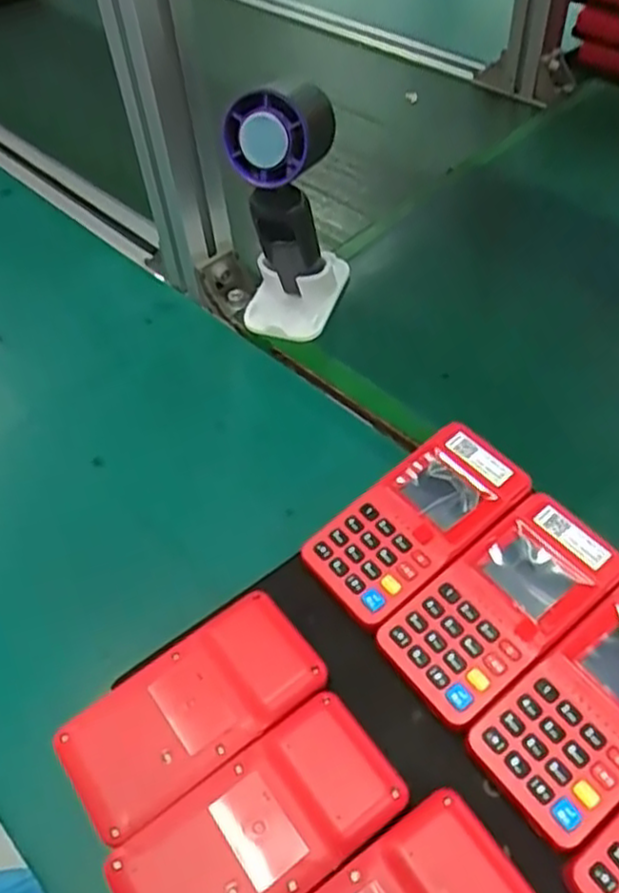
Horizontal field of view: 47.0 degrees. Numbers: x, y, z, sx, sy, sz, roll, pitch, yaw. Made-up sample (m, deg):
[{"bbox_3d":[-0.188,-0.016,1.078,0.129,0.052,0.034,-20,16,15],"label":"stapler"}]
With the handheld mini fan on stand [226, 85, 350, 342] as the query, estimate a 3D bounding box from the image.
[{"bbox_3d":[-0.015,-0.160,0.486,0.075,0.161,0.093,-2,52,4],"label":"handheld mini fan on stand"}]

